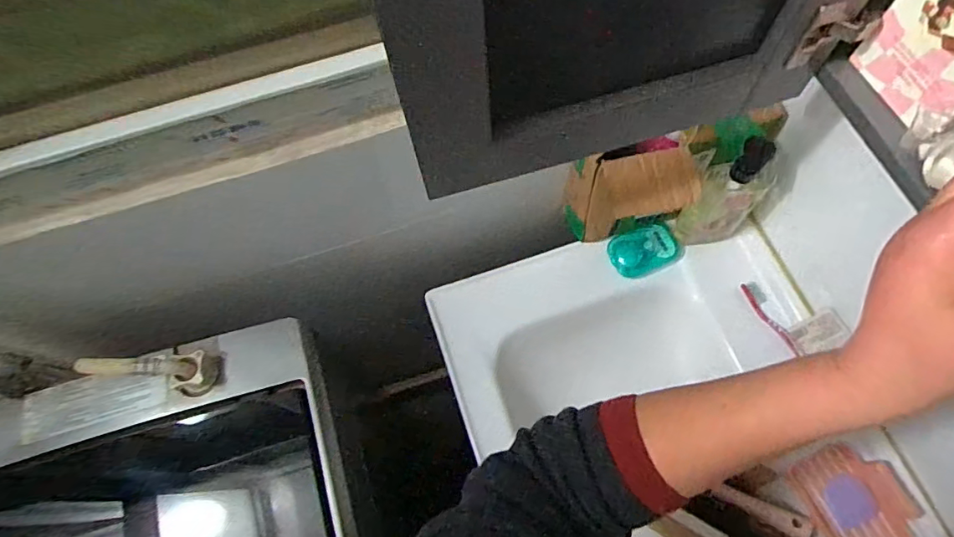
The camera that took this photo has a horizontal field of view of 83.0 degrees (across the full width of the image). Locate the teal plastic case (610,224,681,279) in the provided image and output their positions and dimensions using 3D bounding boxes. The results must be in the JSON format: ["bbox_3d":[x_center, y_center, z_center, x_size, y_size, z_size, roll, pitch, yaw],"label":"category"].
[{"bbox_3d":[0.236,-0.025,0.761,0.094,0.028,0.063,-18,68,-4],"label":"teal plastic case"}]

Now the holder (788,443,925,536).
[{"bbox_3d":[0.439,0.270,0.619,0.105,0.029,0.126,-24,68,-7],"label":"holder"}]

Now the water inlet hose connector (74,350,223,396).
[{"bbox_3d":[-0.351,0.107,0.570,0.146,0.045,0.044,6,67,-10],"label":"water inlet hose connector"}]

